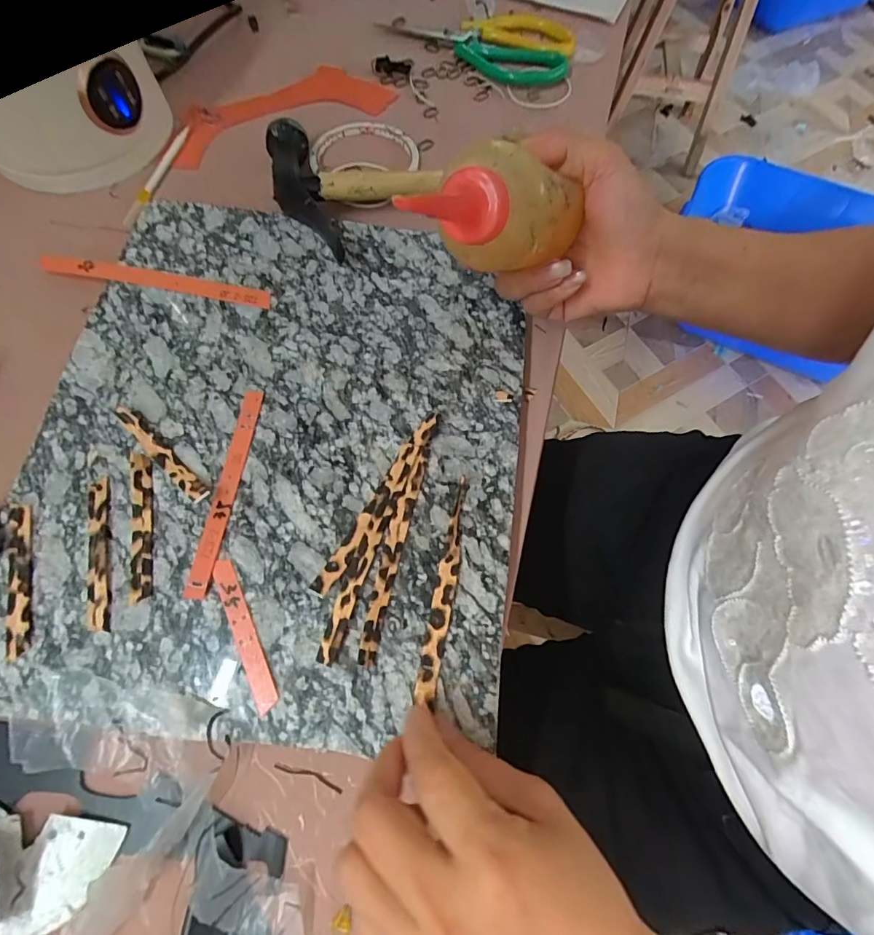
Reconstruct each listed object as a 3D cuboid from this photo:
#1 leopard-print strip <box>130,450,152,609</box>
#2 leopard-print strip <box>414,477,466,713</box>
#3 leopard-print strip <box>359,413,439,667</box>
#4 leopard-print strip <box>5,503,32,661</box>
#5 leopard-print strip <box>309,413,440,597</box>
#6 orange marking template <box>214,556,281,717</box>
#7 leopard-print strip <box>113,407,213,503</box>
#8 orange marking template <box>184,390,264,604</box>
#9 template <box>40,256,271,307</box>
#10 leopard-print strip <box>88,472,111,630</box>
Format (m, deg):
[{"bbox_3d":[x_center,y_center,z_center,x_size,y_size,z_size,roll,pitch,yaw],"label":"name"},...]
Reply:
[{"bbox_3d":[-0.173,0.032,0.272,0.012,0.005,0.088,-10,69,-5],"label":"leopard-print strip"},{"bbox_3d":[0.005,0.066,0.264,0.012,0.010,0.121,11,71,3],"label":"leopard-print strip"},{"bbox_3d":[-0.022,0.036,0.273,0.011,0.007,0.148,13,68,4],"label":"leopard-print strip"},{"bbox_3d":[-0.234,0.061,0.261,0.013,0.004,0.086,-14,69,-7],"label":"leopard-print strip"},{"bbox_3d":[-0.033,0.018,0.279,0.013,0.008,0.127,28,70,10],"label":"leopard-print strip"},{"bbox_3d":[-0.105,0.089,0.253,0.011,0.004,0.083,-25,71,-11],"label":"orange marking template"},{"bbox_3d":[-0.168,-0.007,0.284,0.085,0.011,0.013,41,73,14],"label":"leopard-print strip"},{"bbox_3d":[-0.127,0.011,0.282,0.012,0.004,0.130,7,68,1],"label":"orange marking template"},{"bbox_3d":[-0.204,-0.137,0.337,0.171,0.004,0.017,11,68,3],"label":"template"},{"bbox_3d":[-0.194,0.048,0.266,0.012,0.004,0.088,-12,69,-6],"label":"leopard-print strip"}]

